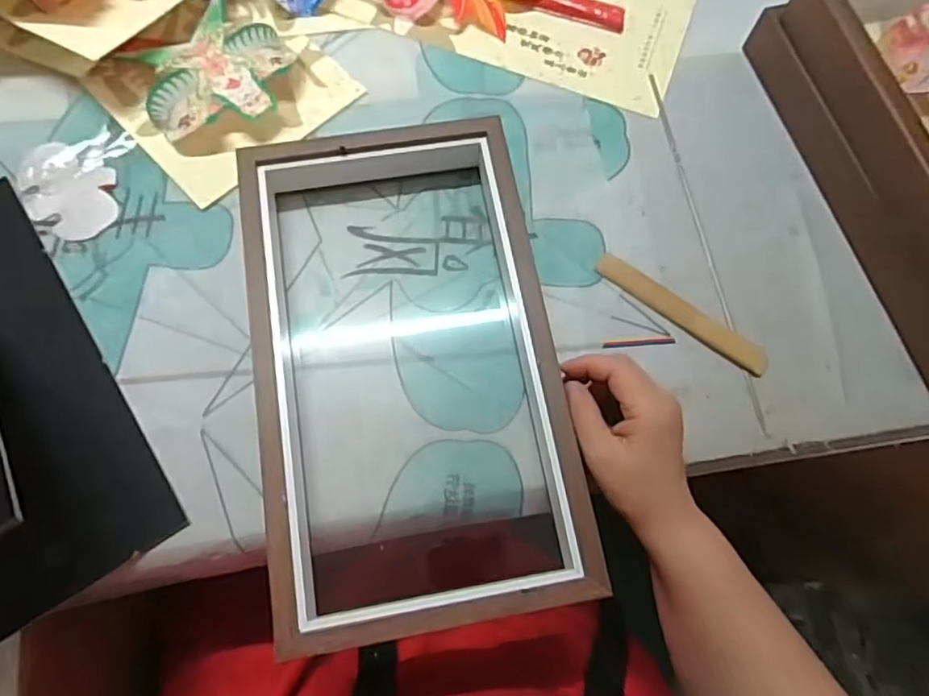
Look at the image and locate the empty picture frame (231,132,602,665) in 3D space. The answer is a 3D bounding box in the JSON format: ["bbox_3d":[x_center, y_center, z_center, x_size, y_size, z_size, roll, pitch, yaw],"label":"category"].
[{"bbox_3d":[-0.040,0.006,0.438,0.198,0.051,0.351,-9,73,-5],"label":"empty picture frame"}]

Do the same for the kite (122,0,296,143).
[{"bbox_3d":[-0.209,-0.236,0.524,0.121,0.022,0.130,-24,74,-9],"label":"kite"}]

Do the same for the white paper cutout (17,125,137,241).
[{"bbox_3d":[-0.313,-0.132,0.498,0.081,0.006,0.096,3,71,0],"label":"white paper cutout"}]

